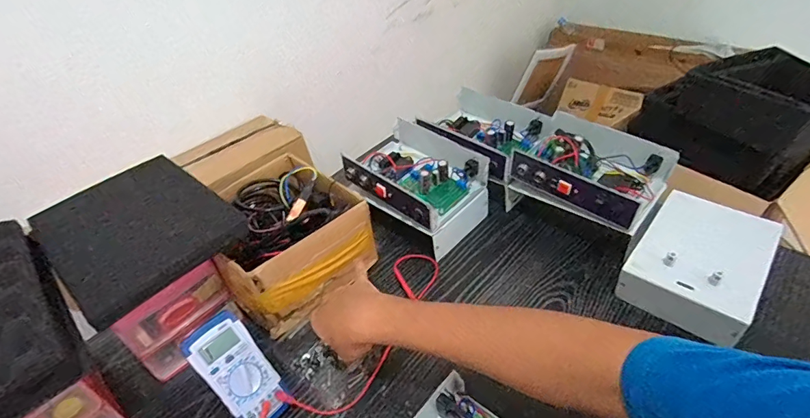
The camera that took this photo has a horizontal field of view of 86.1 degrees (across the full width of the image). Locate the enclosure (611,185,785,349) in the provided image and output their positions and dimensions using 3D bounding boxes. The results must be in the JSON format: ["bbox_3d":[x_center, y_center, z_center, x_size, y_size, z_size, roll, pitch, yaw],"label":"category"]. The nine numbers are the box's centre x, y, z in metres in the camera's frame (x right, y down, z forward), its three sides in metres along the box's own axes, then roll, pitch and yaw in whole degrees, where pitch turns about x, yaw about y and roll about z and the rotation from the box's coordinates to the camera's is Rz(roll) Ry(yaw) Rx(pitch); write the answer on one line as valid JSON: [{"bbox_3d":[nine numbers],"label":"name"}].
[{"bbox_3d":[0.409,0.066,0.601,0.150,0.067,0.203,28,51,33],"label":"enclosure"}]

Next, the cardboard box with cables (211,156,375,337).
[{"bbox_3d":[-0.190,0.034,0.664,0.205,0.119,0.229,-32,47,-26],"label":"cardboard box with cables"}]

